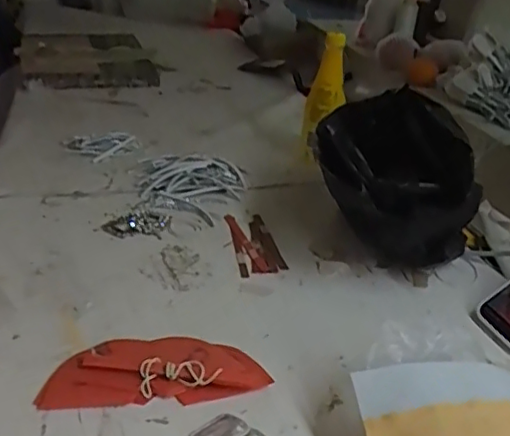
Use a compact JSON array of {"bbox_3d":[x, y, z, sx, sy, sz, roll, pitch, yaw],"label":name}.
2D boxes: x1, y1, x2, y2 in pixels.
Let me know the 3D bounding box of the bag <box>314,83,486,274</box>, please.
[{"bbox_3d":[0.168,-0.050,0.776,0.170,0.172,0.248,7,28,2],"label":"bag"}]

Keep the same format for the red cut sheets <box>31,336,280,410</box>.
[{"bbox_3d":[-0.090,0.136,0.558,0.194,0.016,0.081,0,29,-10],"label":"red cut sheets"}]

